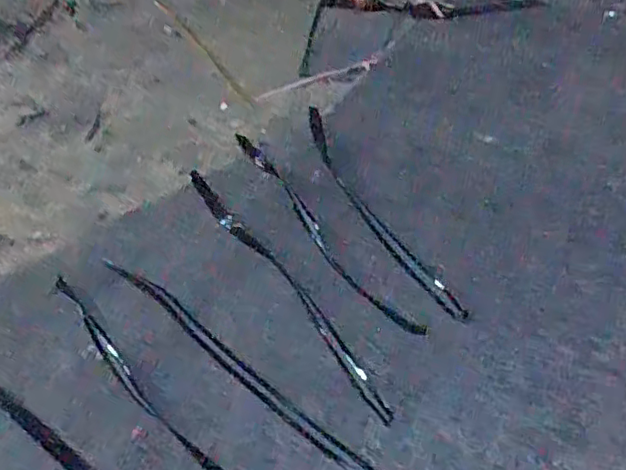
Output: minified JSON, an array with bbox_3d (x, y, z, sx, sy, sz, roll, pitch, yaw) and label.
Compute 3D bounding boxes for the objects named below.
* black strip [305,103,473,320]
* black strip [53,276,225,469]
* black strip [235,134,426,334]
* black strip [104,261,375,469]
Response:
[{"bbox_3d":[0.072,-0.052,0.831,0.049,0.014,0.439,-19,47,-14],"label":"black strip"},{"bbox_3d":[-0.177,0.185,0.663,0.027,0.022,0.497,-34,52,-26],"label":"black strip"},{"bbox_3d":[-0.010,-0.027,0.812,0.044,0.015,0.451,-26,49,-19],"label":"black strip"},{"bbox_3d":[-0.101,0.134,0.677,0.455,0.012,0.029,32,56,31],"label":"black strip"}]

